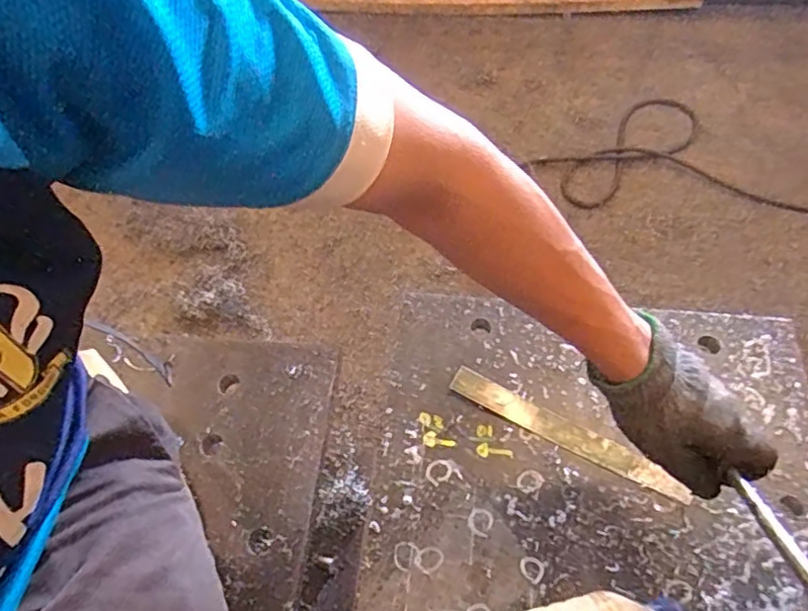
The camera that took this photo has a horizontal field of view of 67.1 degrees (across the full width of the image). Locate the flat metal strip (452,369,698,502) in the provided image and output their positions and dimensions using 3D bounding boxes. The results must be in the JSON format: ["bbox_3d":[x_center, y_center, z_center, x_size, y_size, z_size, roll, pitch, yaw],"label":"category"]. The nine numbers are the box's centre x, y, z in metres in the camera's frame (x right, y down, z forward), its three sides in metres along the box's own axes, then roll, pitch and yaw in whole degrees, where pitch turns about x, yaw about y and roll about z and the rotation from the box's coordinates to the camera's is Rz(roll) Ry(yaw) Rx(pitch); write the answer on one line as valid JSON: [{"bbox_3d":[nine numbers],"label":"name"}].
[{"bbox_3d":[0.180,0.143,0.689,0.274,0.004,0.033,26,66,17],"label":"flat metal strip"}]

